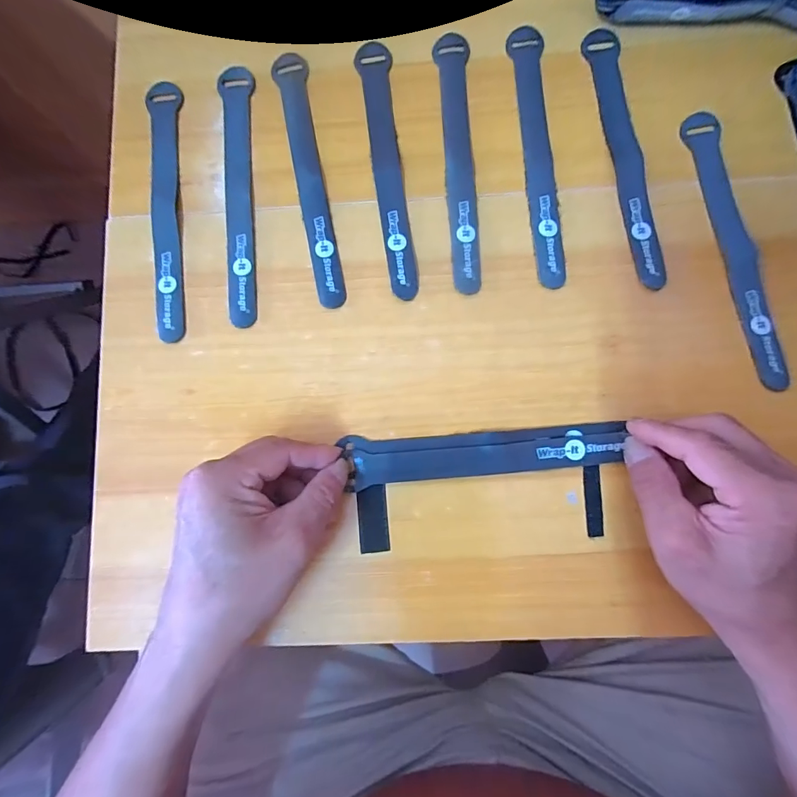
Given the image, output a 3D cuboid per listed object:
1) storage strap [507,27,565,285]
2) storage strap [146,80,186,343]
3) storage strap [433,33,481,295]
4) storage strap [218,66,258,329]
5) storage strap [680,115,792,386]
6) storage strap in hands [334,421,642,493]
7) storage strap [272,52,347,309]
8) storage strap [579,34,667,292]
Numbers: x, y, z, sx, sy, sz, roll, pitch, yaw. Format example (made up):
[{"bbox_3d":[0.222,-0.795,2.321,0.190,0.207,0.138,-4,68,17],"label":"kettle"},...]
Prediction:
[{"bbox_3d":[0.100,-0.175,0.300,0.023,0.004,0.196,-4,83,2],"label":"storage strap"},{"bbox_3d":[-0.169,-0.139,0.308,0.022,0.004,0.198,-6,83,2],"label":"storage strap"},{"bbox_3d":[0.044,-0.171,0.302,0.023,0.004,0.195,-4,83,2],"label":"storage strap"},{"bbox_3d":[-0.115,-0.151,0.307,0.024,0.004,0.200,-6,83,2],"label":"storage strap"},{"bbox_3d":[0.228,-0.102,0.285,0.021,0.006,0.194,-11,83,2],"label":"storage strap"},{"bbox_3d":[0.054,0.036,0.276,0.175,0.009,0.030,-5,83,2],"label":"storage strap in hands"},{"bbox_3d":[-0.064,-0.162,0.306,0.023,0.004,0.198,-13,83,1],"label":"storage strap"},{"bbox_3d":[0.160,-0.171,0.297,0.023,0.004,0.192,-8,83,2],"label":"storage strap"}]

